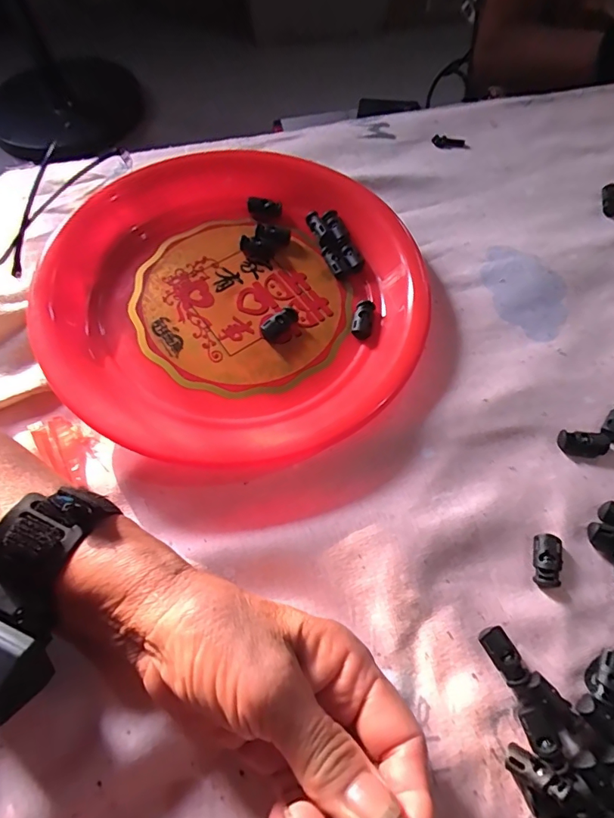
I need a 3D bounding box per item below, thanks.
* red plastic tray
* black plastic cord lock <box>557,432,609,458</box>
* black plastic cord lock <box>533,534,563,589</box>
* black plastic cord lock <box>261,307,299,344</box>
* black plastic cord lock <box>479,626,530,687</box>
[{"bbox_3d":[-0.047,-0.091,0.319,0.244,0.035,0.253,-10,65,-4],"label":"red plastic tray"},{"bbox_3d":[0.172,0.021,0.284,0.028,0.008,0.014,8,65,5],"label":"black plastic cord lock"},{"bbox_3d":[0.134,0.085,0.254,0.014,0.008,0.027,12,65,7],"label":"black plastic cord lock"},{"bbox_3d":[-0.018,-0.058,0.314,0.028,0.009,0.015,-42,71,-17],"label":"black plastic cord lock"},{"bbox_3d":[0.101,0.126,0.234,0.013,0.008,0.027,-26,67,-11],"label":"black plastic cord lock"}]

